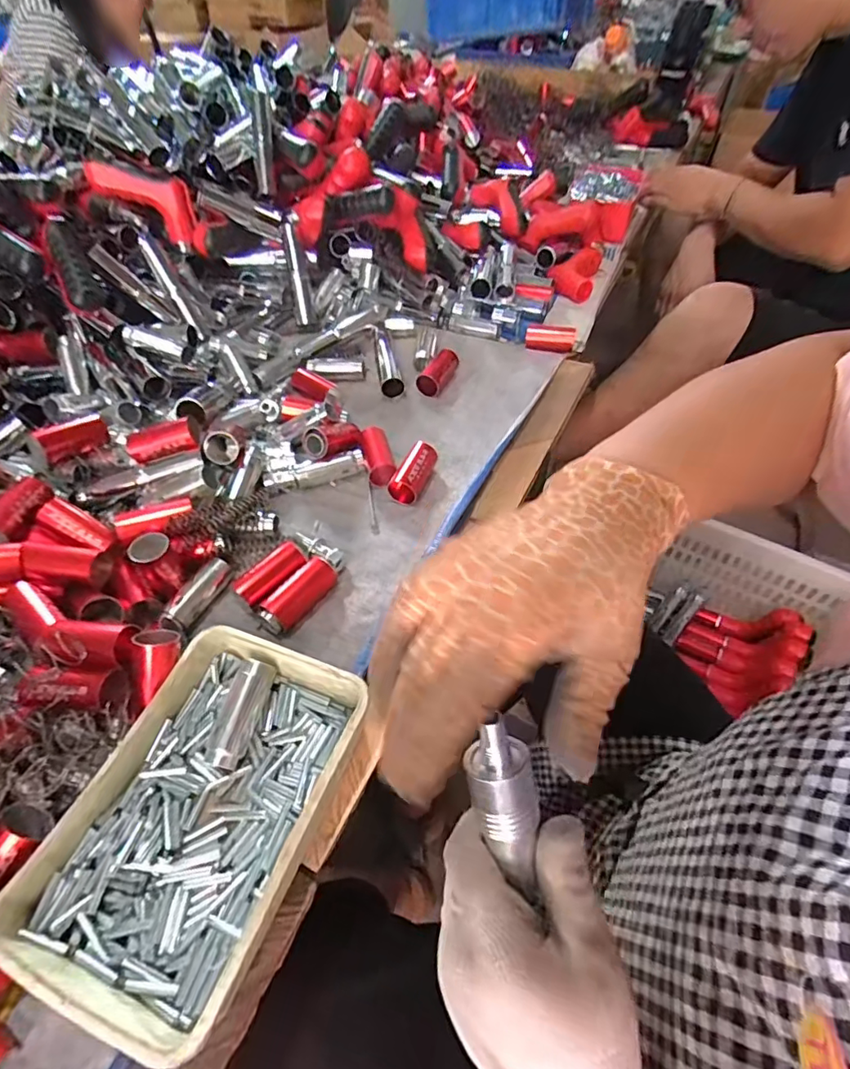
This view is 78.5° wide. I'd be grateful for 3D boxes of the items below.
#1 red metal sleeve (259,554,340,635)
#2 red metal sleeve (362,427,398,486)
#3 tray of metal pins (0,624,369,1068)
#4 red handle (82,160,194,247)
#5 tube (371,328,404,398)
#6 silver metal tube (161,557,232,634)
[{"bbox_3d":[-0.104,0.049,0.429,0.033,0.027,0.070,31,57,24],"label":"red metal sleeve"},{"bbox_3d":[-0.048,-0.080,0.532,0.025,0.024,0.064,-10,51,-7],"label":"red metal sleeve"},{"bbox_3d":[-0.134,0.164,0.320,0.138,0.042,0.199,18,53,15],"label":"tray of metal pins"},{"bbox_3d":[-0.347,-0.419,0.644,0.129,0.059,0.046,21,48,-19],"label":"red handle"},{"bbox_3d":[-0.050,-0.217,0.649,0.023,0.022,0.129,-10,51,-7],"label":"tube"},{"bbox_3d":[-0.191,0.047,0.436,0.022,0.021,0.075,15,52,13],"label":"silver metal tube"}]

